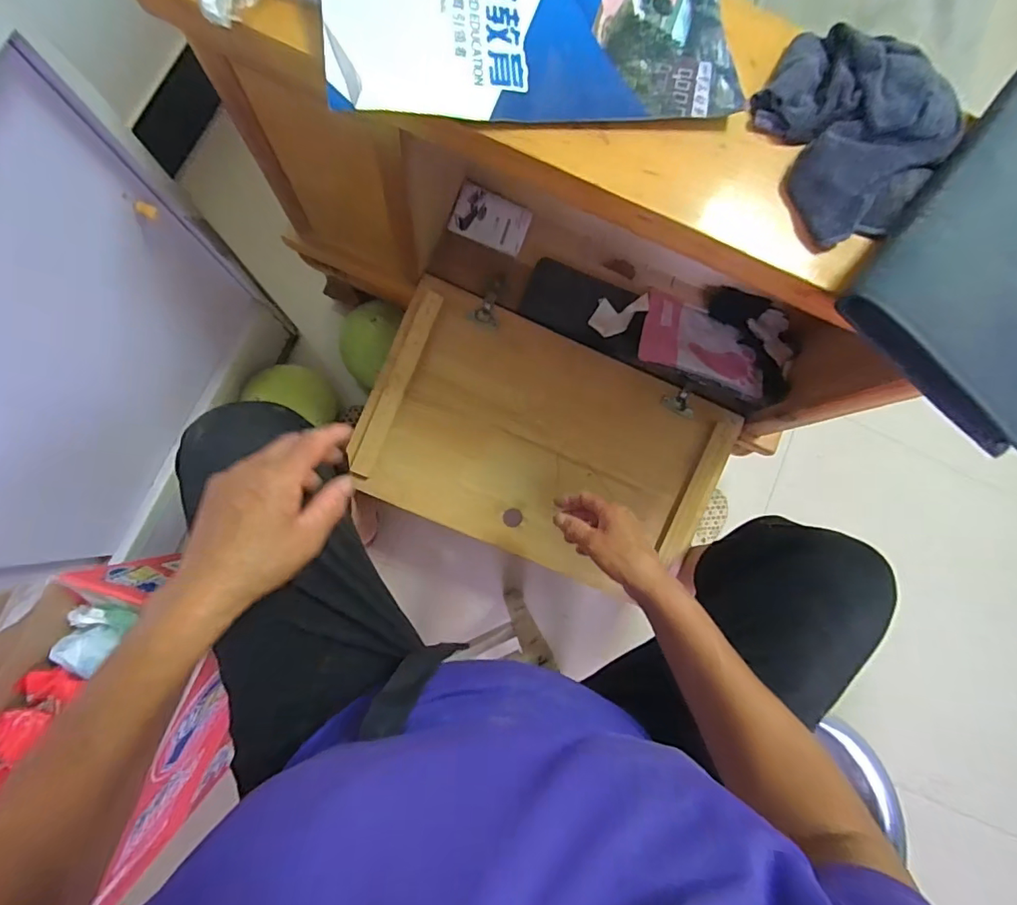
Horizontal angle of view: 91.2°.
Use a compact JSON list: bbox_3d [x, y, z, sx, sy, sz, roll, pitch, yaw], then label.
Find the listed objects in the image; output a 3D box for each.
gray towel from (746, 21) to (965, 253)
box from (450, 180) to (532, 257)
[{"bbox_3d":[0.244,-0.231,0.351,0.134,0.029,0.147,40,81,-1],"label":"gray towel"},{"bbox_3d":[-0.024,-0.317,0.677,0.100,0.012,0.071,21,82,-4],"label":"box"}]

